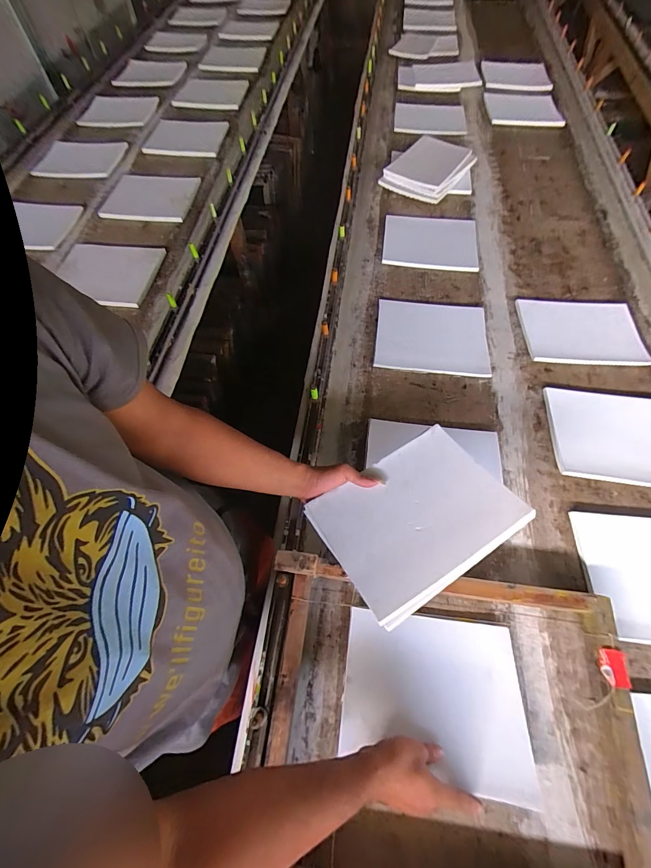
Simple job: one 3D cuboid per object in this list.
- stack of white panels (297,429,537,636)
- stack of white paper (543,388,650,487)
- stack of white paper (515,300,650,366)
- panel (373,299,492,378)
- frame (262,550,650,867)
[{"bbox_3d":[0.135,0.125,0.568,0.269,0.017,0.211,-33,52,-8],"label":"stack of white panels"},{"bbox_3d":[0.622,0.004,0.776,0.268,0.014,0.220,5,63,5],"label":"stack of white paper"},{"bbox_3d":[0.640,-0.260,0.920,0.280,0.009,0.210,1,63,4],"label":"stack of white paper"},{"bbox_3d":[0.266,-0.248,0.922,0.272,0.012,0.230,5,63,6],"label":"panel"},{"bbox_3d":[0.171,0.424,0.527,0.556,0.058,0.423,6,62,4],"label":"frame"}]

